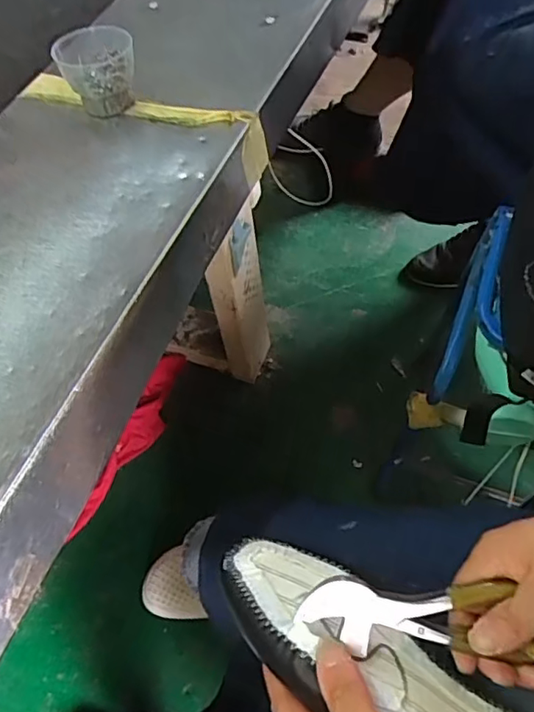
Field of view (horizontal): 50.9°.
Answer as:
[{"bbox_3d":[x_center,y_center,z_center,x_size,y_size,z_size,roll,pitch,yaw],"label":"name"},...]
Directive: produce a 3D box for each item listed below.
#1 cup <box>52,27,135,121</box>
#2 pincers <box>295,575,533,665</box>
[{"bbox_3d":[-0.140,-0.239,0.471,0.059,0.048,0.054,-12,57,-3],"label":"cup"},{"bbox_3d":[0.103,0.160,0.348,0.163,0.020,0.046,4,93,6],"label":"pincers"}]

